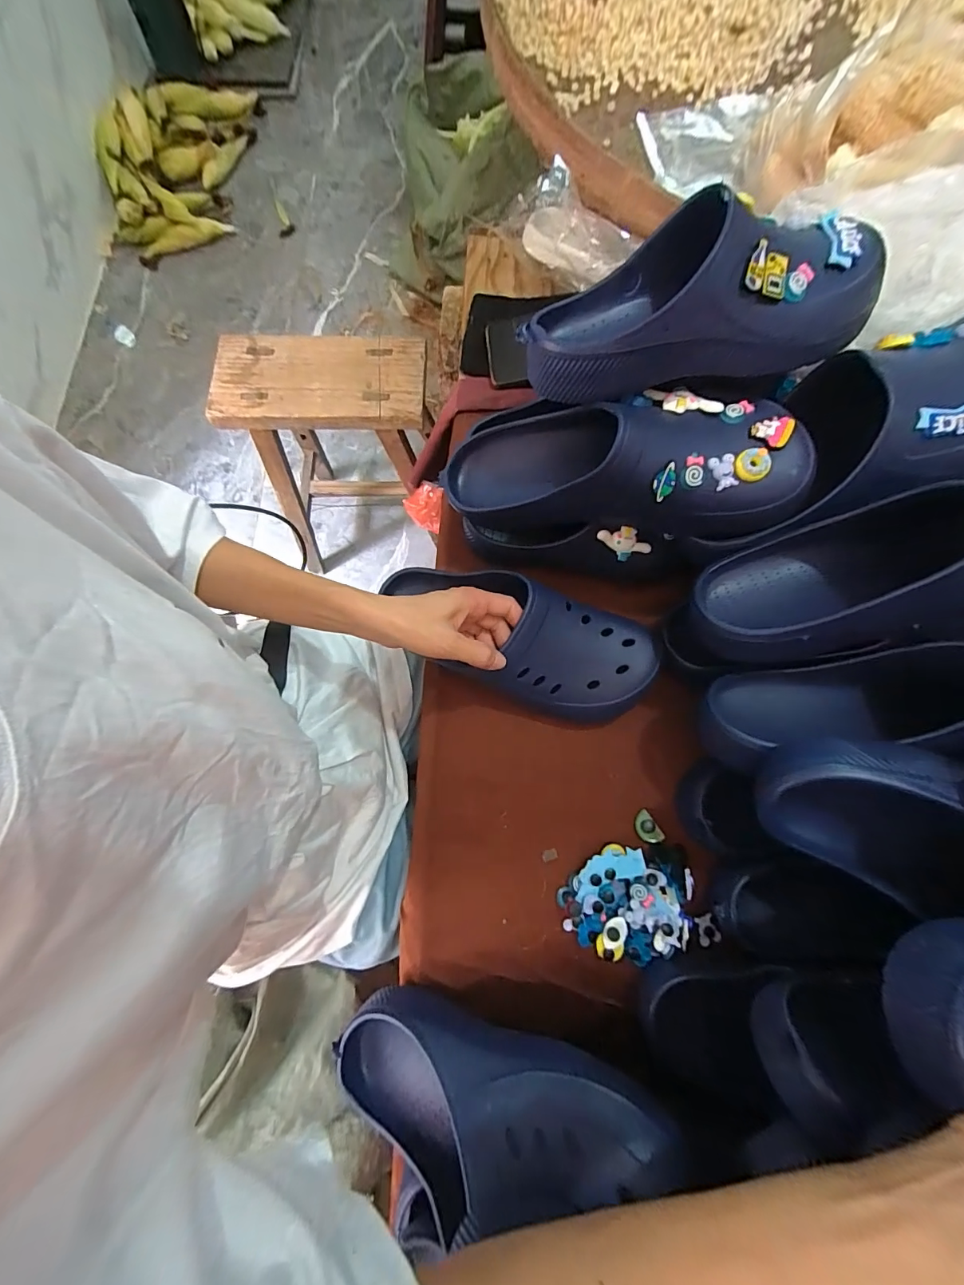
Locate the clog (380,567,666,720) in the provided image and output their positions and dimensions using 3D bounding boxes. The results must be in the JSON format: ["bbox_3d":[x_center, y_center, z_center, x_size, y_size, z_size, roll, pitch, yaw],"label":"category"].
[{"bbox_3d":[0.035,-0.003,0.428,0.255,0.076,0.103,20,78,6],"label":"clog"}]

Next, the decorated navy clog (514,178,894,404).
[{"bbox_3d":[0.154,-0.249,0.321,0.253,0.080,0.109,-6,76,0],"label":"decorated navy clog"}]

